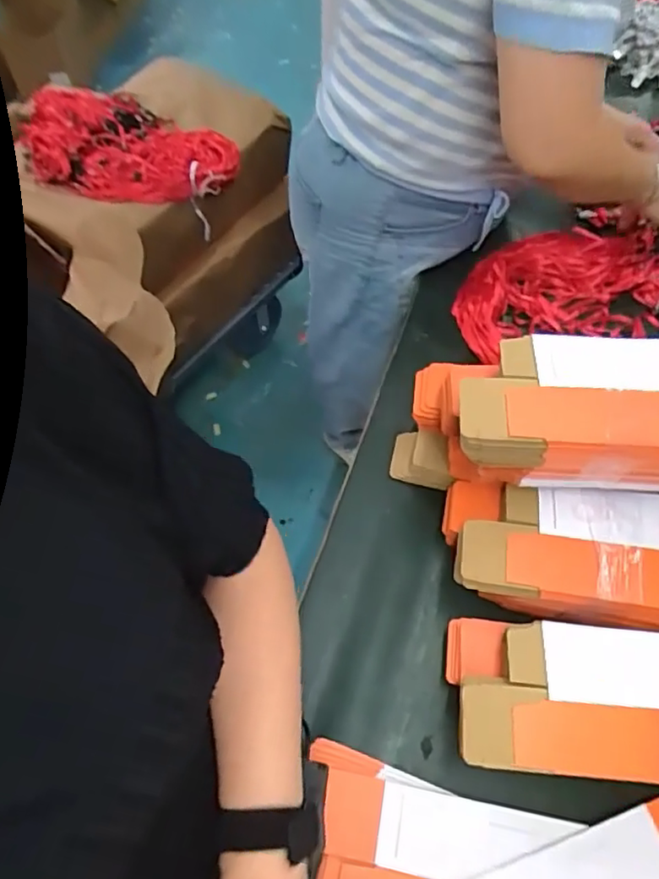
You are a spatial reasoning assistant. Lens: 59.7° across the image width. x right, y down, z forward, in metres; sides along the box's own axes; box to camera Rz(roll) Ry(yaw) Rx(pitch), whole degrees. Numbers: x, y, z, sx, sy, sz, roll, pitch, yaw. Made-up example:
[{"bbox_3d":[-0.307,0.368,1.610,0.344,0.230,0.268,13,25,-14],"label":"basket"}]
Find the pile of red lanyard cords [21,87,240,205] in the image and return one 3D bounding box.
[{"bbox_3d":[-0.406,-0.574,1.125,0.432,0.080,0.231,16,61,12],"label":"pile of red lanyard cords"}]

